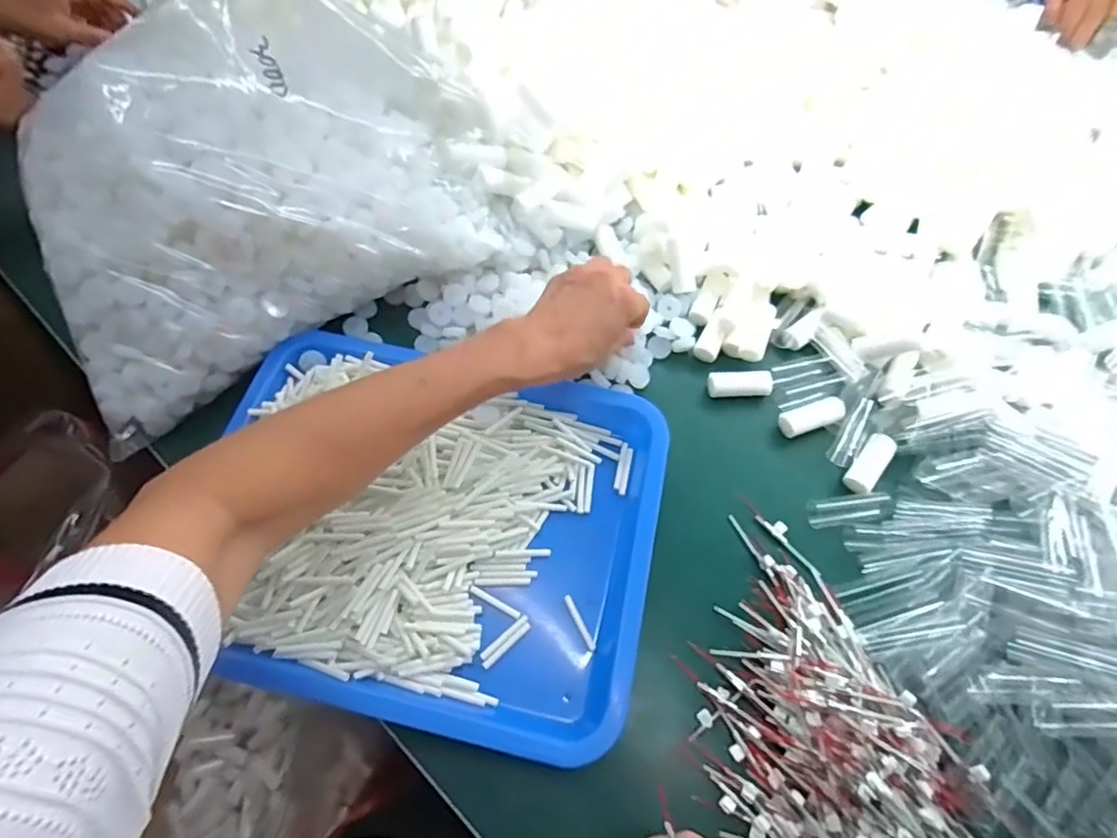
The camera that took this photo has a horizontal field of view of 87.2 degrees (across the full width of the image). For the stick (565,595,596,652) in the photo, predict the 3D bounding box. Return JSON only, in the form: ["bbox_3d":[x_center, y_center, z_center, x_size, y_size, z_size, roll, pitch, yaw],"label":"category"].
[{"bbox_3d":[0.015,0.143,0.411,0.006,0.004,0.040,-24,65,-13],"label":"stick"}]

